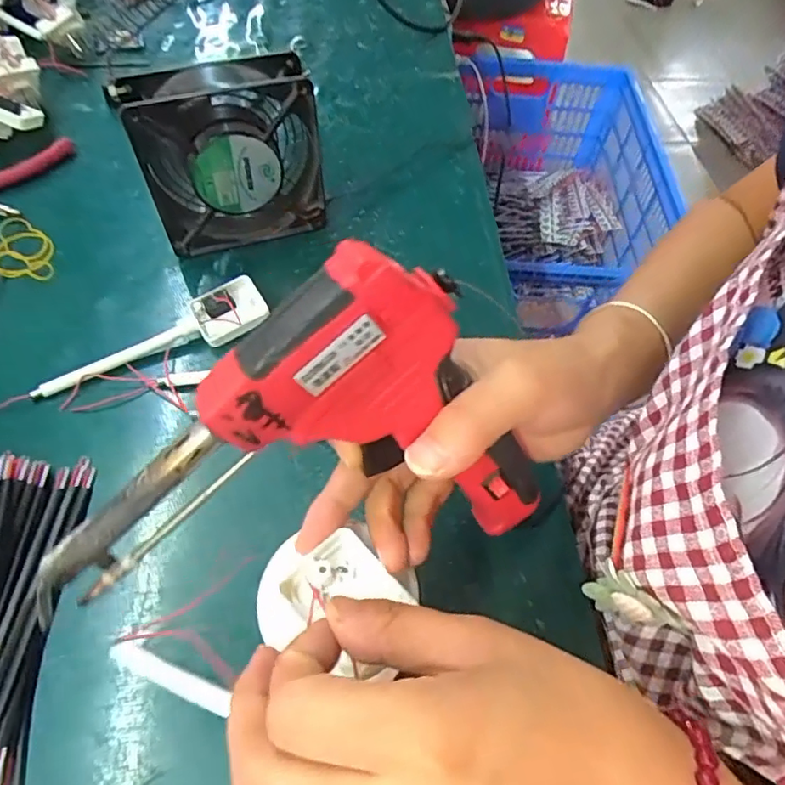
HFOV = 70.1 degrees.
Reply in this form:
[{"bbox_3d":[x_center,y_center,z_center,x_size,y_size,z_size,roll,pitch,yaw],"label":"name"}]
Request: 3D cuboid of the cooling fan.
[{"bbox_3d":[-0.116,-0.167,0.403,0.120,0.120,0.045,-16,58,-11],"label":"cooling fan"}]

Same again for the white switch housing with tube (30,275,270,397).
[{"bbox_3d":[-0.159,-0.036,0.376,0.151,0.017,0.038,-23,59,-15],"label":"white switch housing with tube"}]

